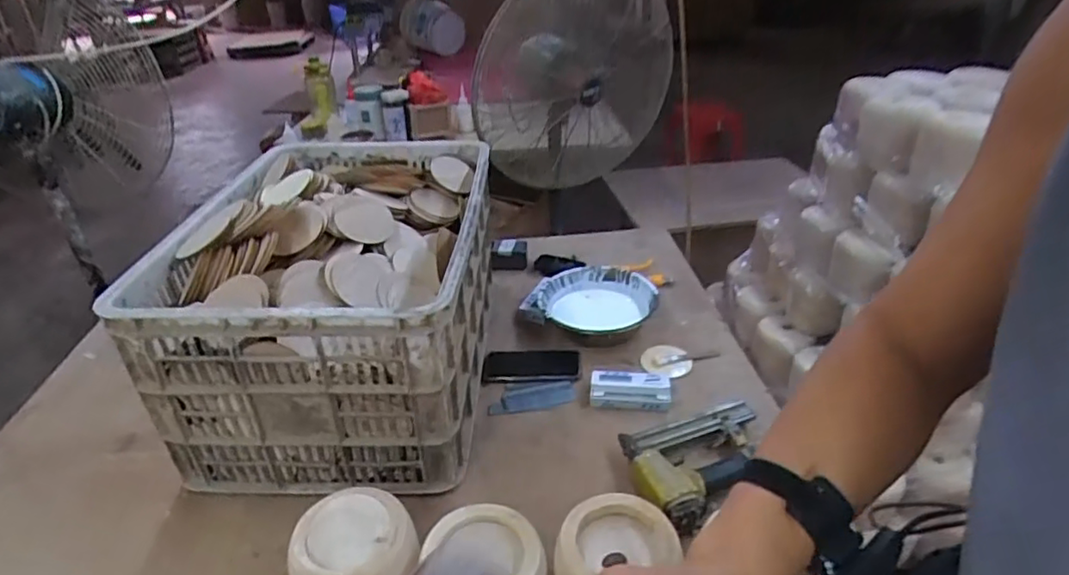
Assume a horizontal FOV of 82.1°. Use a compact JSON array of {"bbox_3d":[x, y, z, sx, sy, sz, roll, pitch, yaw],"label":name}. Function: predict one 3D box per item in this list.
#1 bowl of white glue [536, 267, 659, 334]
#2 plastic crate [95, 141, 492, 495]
[{"bbox_3d":[0.121,0.034,1.169,0.220,0.058,0.189,0,31,3],"label":"bowl of white glue"},{"bbox_3d":[-0.290,0.009,0.975,0.404,0.327,0.522,-1,31,1],"label":"plastic crate"}]

